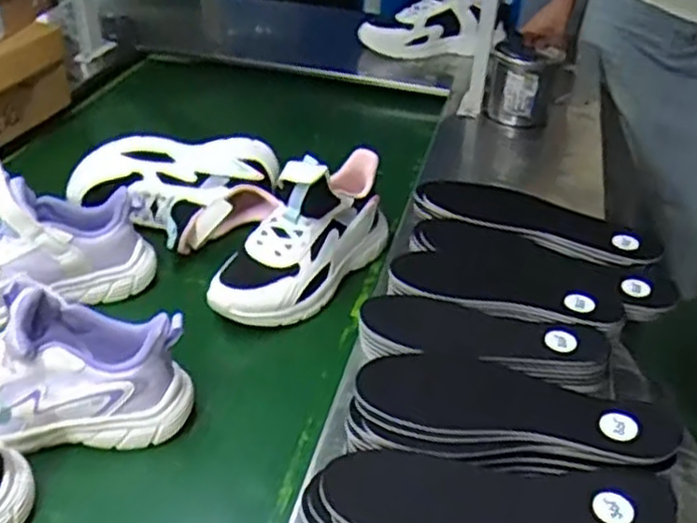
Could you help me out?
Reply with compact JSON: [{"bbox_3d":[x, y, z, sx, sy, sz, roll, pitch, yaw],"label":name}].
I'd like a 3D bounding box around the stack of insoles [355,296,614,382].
[{"bbox_3d":[0.120,0.070,0.677,0.220,0.017,0.088,12,38,10],"label":"stack of insoles"}]

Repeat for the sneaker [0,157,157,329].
[{"bbox_3d":[-0.318,-0.019,0.735,0.236,0.137,0.080,-17,42,-26],"label":"sneaker"}]

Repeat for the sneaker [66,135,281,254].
[{"bbox_3d":[-0.196,-0.077,0.866,0.233,0.082,0.133,-6,38,-13],"label":"sneaker"}]

